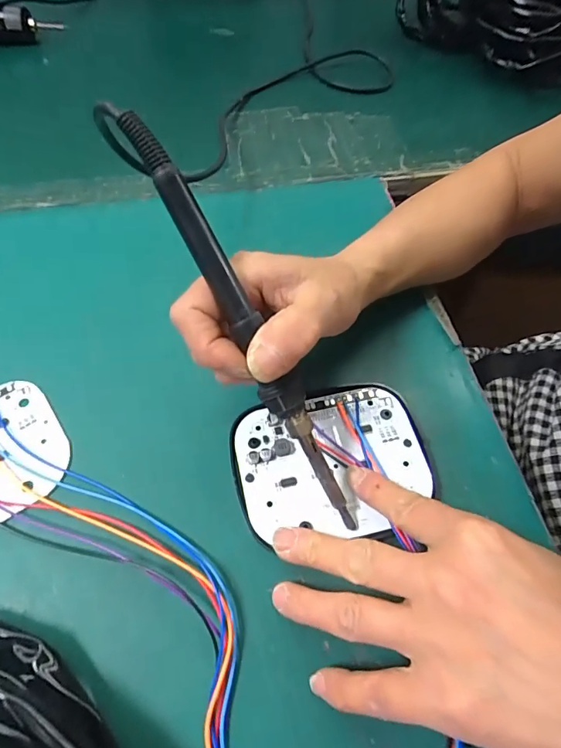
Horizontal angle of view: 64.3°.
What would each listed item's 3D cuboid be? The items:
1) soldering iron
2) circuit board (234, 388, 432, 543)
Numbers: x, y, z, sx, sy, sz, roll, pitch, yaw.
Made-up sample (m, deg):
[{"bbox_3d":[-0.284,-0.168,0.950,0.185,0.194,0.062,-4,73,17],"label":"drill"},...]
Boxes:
[{"bbox_3d":[-0.011,-0.014,0.208,0.018,0.017,0.213,-32,103,-18],"label":"soldering iron"},{"bbox_3d":[0.029,0.049,0.254,0.103,0.006,0.080,-10,60,-7],"label":"circuit board"}]

